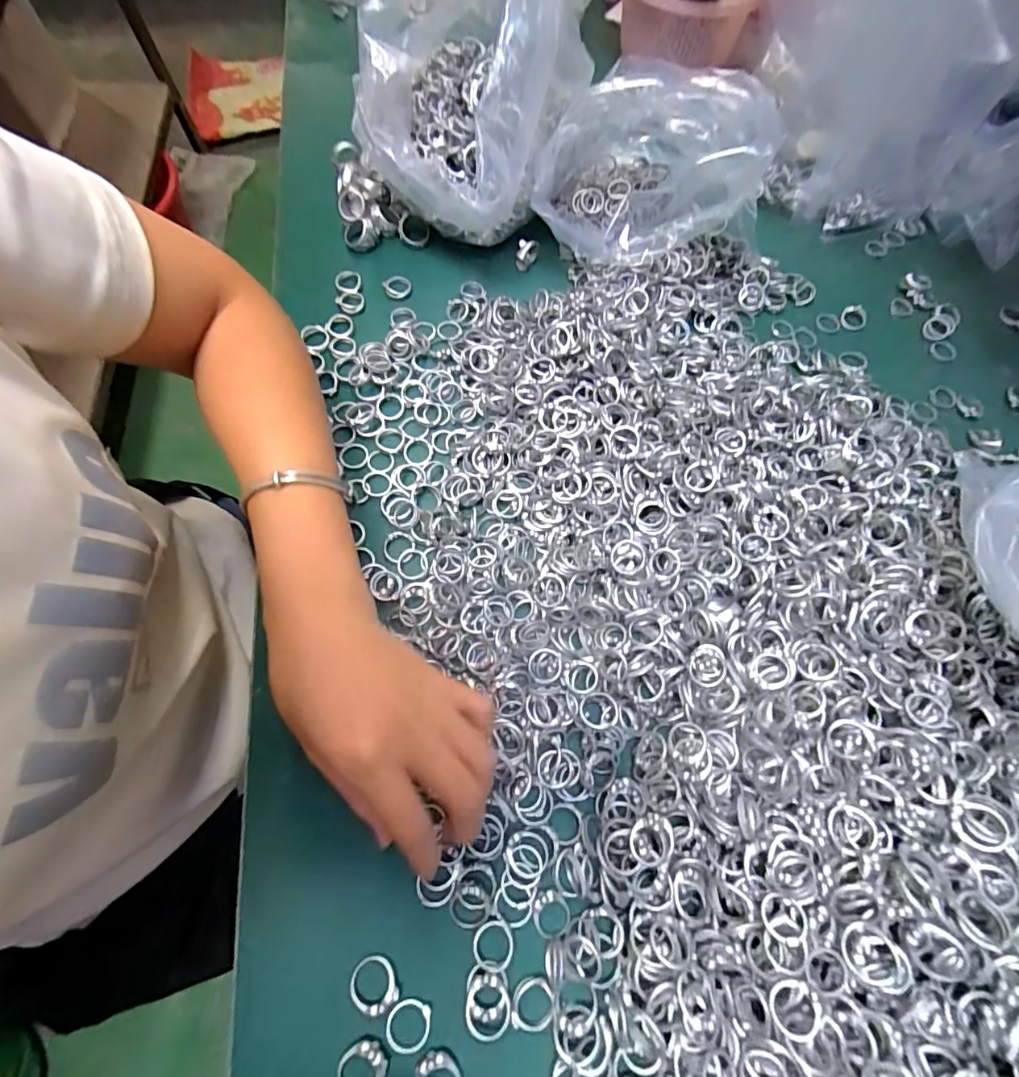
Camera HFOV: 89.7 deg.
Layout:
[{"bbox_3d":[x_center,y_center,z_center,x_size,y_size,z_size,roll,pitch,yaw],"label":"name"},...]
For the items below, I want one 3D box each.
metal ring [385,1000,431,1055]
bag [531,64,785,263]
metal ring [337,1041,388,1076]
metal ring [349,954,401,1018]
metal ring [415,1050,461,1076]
[{"bbox_3d":[-0.048,0.231,0.242,0.020,0.004,0.020,1,67,-2],"label":"metal ring"},{"bbox_3d":[0.097,-0.292,0.390,0.147,0.116,0.103,1,67,-2],"label":"bag"},{"bbox_3d":[-0.068,0.244,0.235,0.019,0.004,0.022,40,71,14],"label":"metal ring"},{"bbox_3d":[-0.066,0.216,0.247,0.022,0.004,0.022,1,67,-2],"label":"metal ring"},{"bbox_3d":[-0.033,0.249,0.233,0.021,0.004,0.022,0,67,-2],"label":"metal ring"}]

